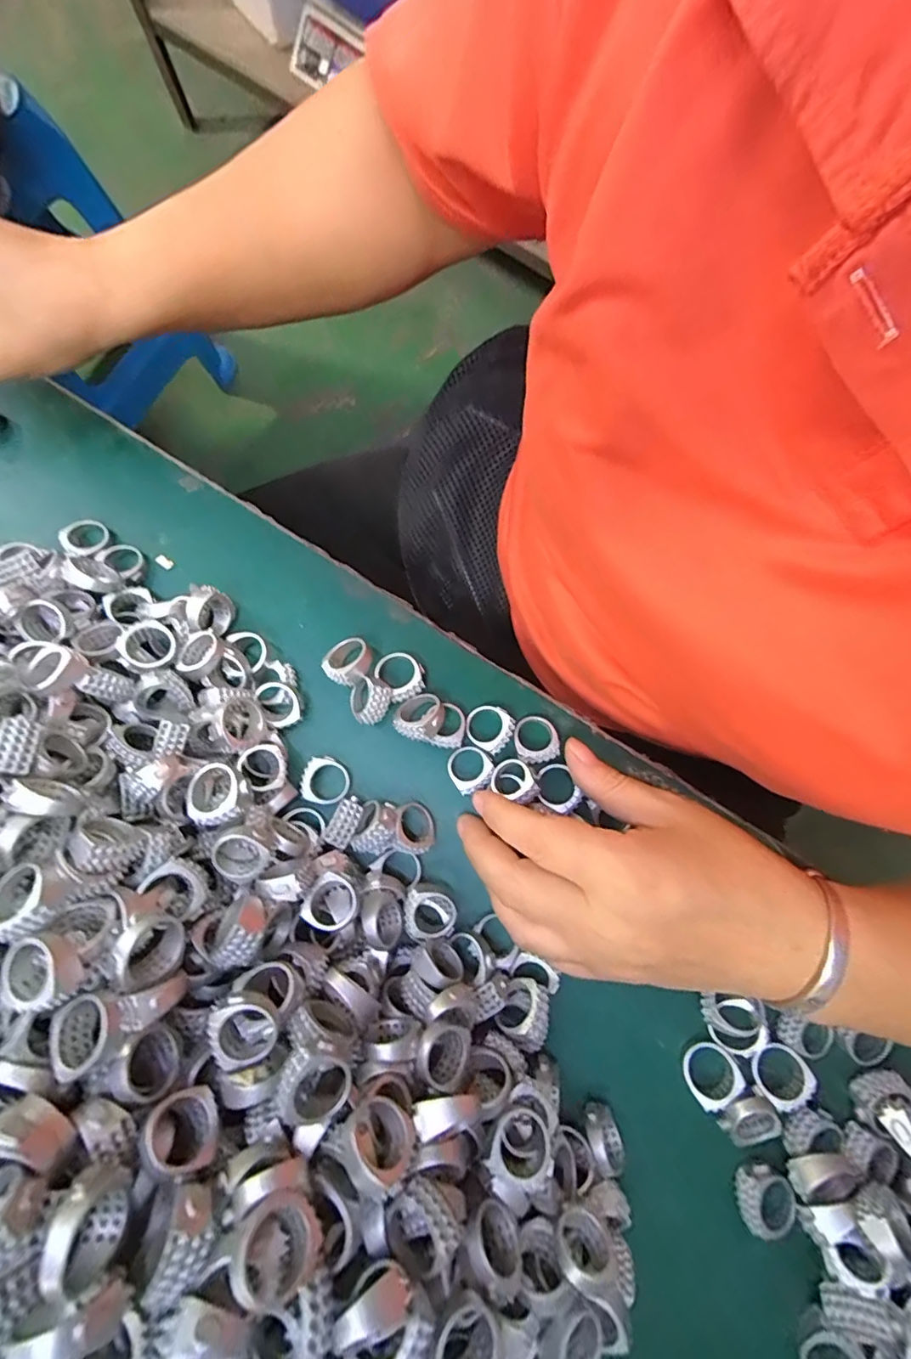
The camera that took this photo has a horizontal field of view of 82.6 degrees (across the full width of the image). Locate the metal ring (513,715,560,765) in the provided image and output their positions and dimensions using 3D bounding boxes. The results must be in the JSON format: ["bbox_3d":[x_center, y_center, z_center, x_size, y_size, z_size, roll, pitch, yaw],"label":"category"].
[{"bbox_3d":[0.040,0.030,0.261,0.022,0.006,0.024,2,64,-4],"label":"metal ring"}]

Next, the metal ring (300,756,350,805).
[{"bbox_3d":[-0.065,0.051,0.258,0.024,0.011,0.023,0,79,0],"label":"metal ring"}]

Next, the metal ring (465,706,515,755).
[{"bbox_3d":[0.017,0.024,0.261,0.024,0.007,0.022,0,79,0],"label":"metal ring"}]

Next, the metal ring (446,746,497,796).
[{"bbox_3d":[0.007,0.044,0.258,0.021,0.007,0.022,-32,80,-6],"label":"metal ring"}]

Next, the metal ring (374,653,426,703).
[{"bbox_3d":[-0.028,-0.003,0.266,0.022,0.016,0.026,-36,81,-7],"label":"metal ring"}]

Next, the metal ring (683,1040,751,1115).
[{"bbox_3d":[0.114,0.177,0.233,0.024,0.009,0.025,0,79,0],"label":"metal ring"}]

